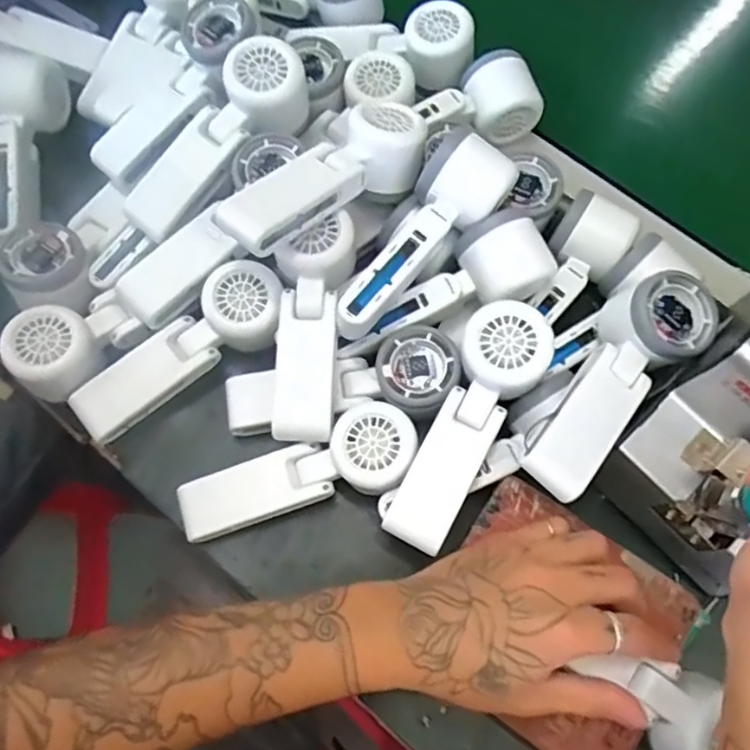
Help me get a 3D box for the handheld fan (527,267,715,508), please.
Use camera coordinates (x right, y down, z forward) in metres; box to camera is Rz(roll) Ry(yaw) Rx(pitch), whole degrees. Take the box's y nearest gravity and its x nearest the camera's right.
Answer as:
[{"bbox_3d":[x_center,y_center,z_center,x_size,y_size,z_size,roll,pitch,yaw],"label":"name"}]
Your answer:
[{"bbox_3d":[0.153,0.003,0.398,0.060,0.056,0.168,42,75,12],"label":"handheld fan"}]

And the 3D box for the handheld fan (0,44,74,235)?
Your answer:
[{"bbox_3d":[-0.287,-0.183,0.484,0.055,0.039,0.168,-1,71,-2],"label":"handheld fan"}]

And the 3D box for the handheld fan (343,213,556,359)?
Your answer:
[{"bbox_3d":[0.048,-0.055,0.433,0.157,0.051,0.055,-30,73,8],"label":"handheld fan"}]

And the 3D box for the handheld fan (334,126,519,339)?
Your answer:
[{"bbox_3d":[0.031,-0.088,0.411,0.054,0.059,0.152,36,73,10],"label":"handheld fan"}]

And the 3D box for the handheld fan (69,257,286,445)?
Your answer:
[{"bbox_3d":[-0.136,-0.014,0.434,0.166,0.032,0.057,-37,75,2],"label":"handheld fan"}]

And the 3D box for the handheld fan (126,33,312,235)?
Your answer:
[{"bbox_3d":[-0.114,-0.170,0.450,0.061,0.046,0.168,43,91,13],"label":"handheld fan"}]

